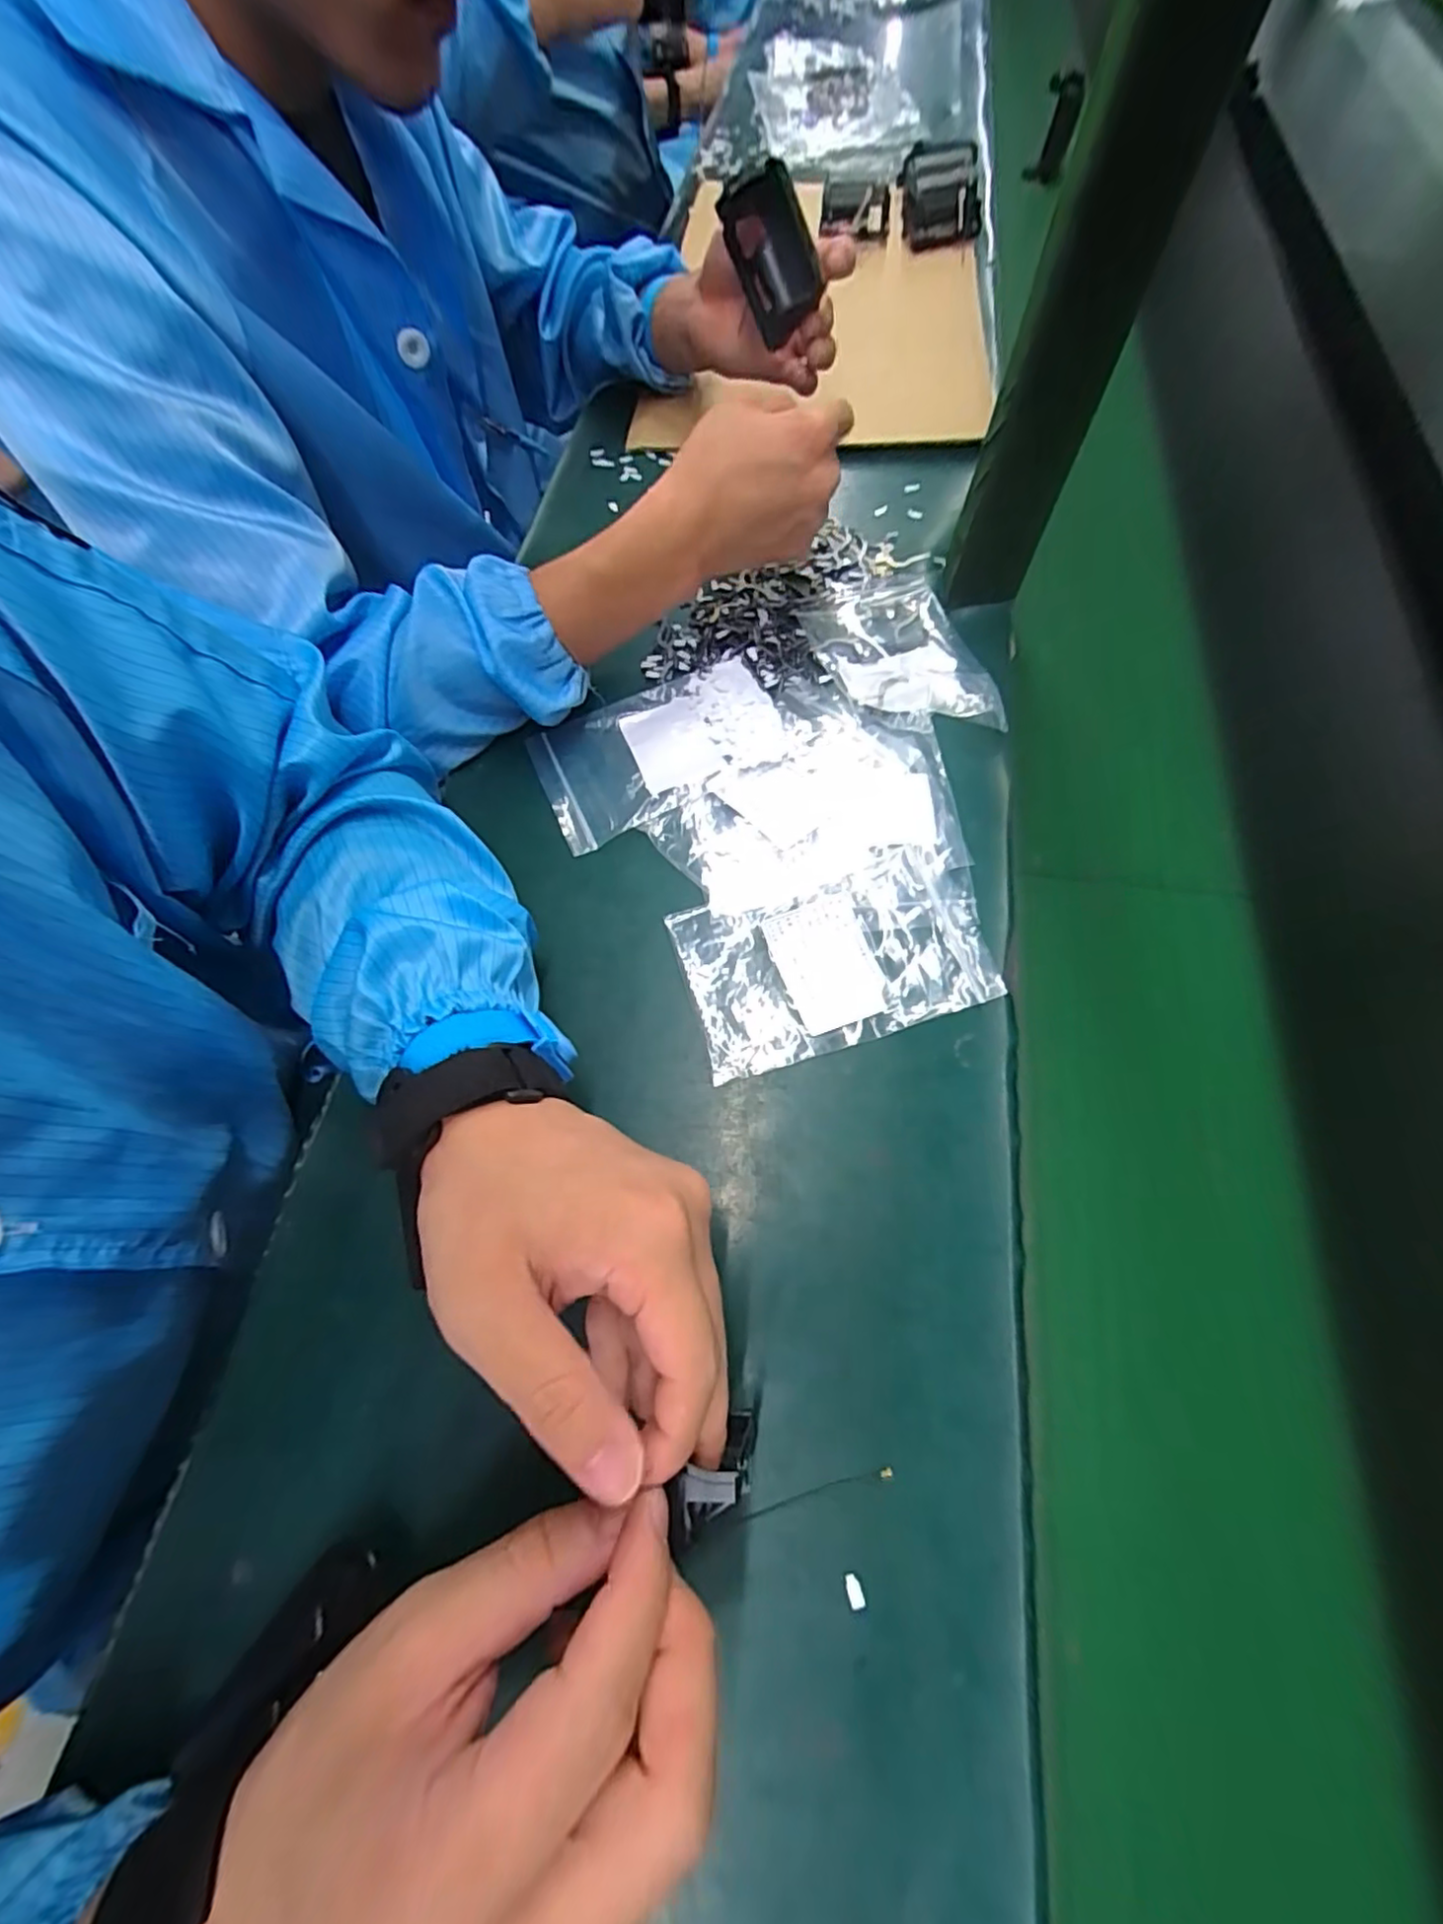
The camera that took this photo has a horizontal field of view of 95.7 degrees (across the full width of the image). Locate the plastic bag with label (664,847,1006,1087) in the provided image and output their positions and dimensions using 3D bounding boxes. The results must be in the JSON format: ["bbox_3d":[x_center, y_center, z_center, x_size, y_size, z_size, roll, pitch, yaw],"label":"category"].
[{"bbox_3d":[0.056,-0.002,0.340,0.148,0.013,0.091,-15,66,-5],"label":"plastic bag with label"}]

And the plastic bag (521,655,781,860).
[{"bbox_3d":[-0.039,-0.132,0.405,0.148,0.006,0.094,-26,65,-5],"label":"plastic bag"}]

